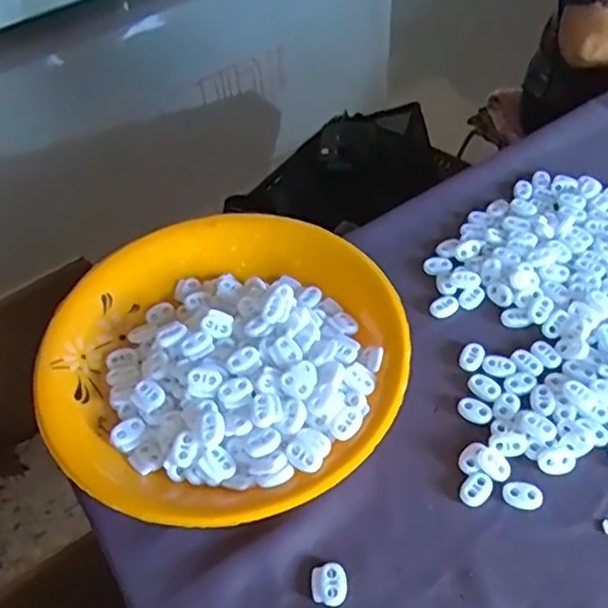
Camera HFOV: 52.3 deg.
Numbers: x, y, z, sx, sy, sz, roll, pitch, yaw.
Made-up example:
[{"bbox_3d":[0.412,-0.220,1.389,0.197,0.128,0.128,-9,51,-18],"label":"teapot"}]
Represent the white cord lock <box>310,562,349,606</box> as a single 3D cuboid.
[{"bbox_3d":[0.014,0.158,0.350,0.021,0.004,0.022,-2,51,2],"label":"white cord lock"}]

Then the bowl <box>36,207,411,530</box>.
[{"bbox_3d":[-0.052,0.036,0.426,0.232,0.040,0.235,-2,51,2],"label":"bowl"}]

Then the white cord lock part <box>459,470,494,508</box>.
[{"bbox_3d":[0.105,0.113,0.377,0.023,0.004,0.016,-36,57,-23],"label":"white cord lock part"}]

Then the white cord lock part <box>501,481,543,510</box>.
[{"bbox_3d":[0.132,0.115,0.373,0.023,0.004,0.015,0,51,4],"label":"white cord lock part"}]

